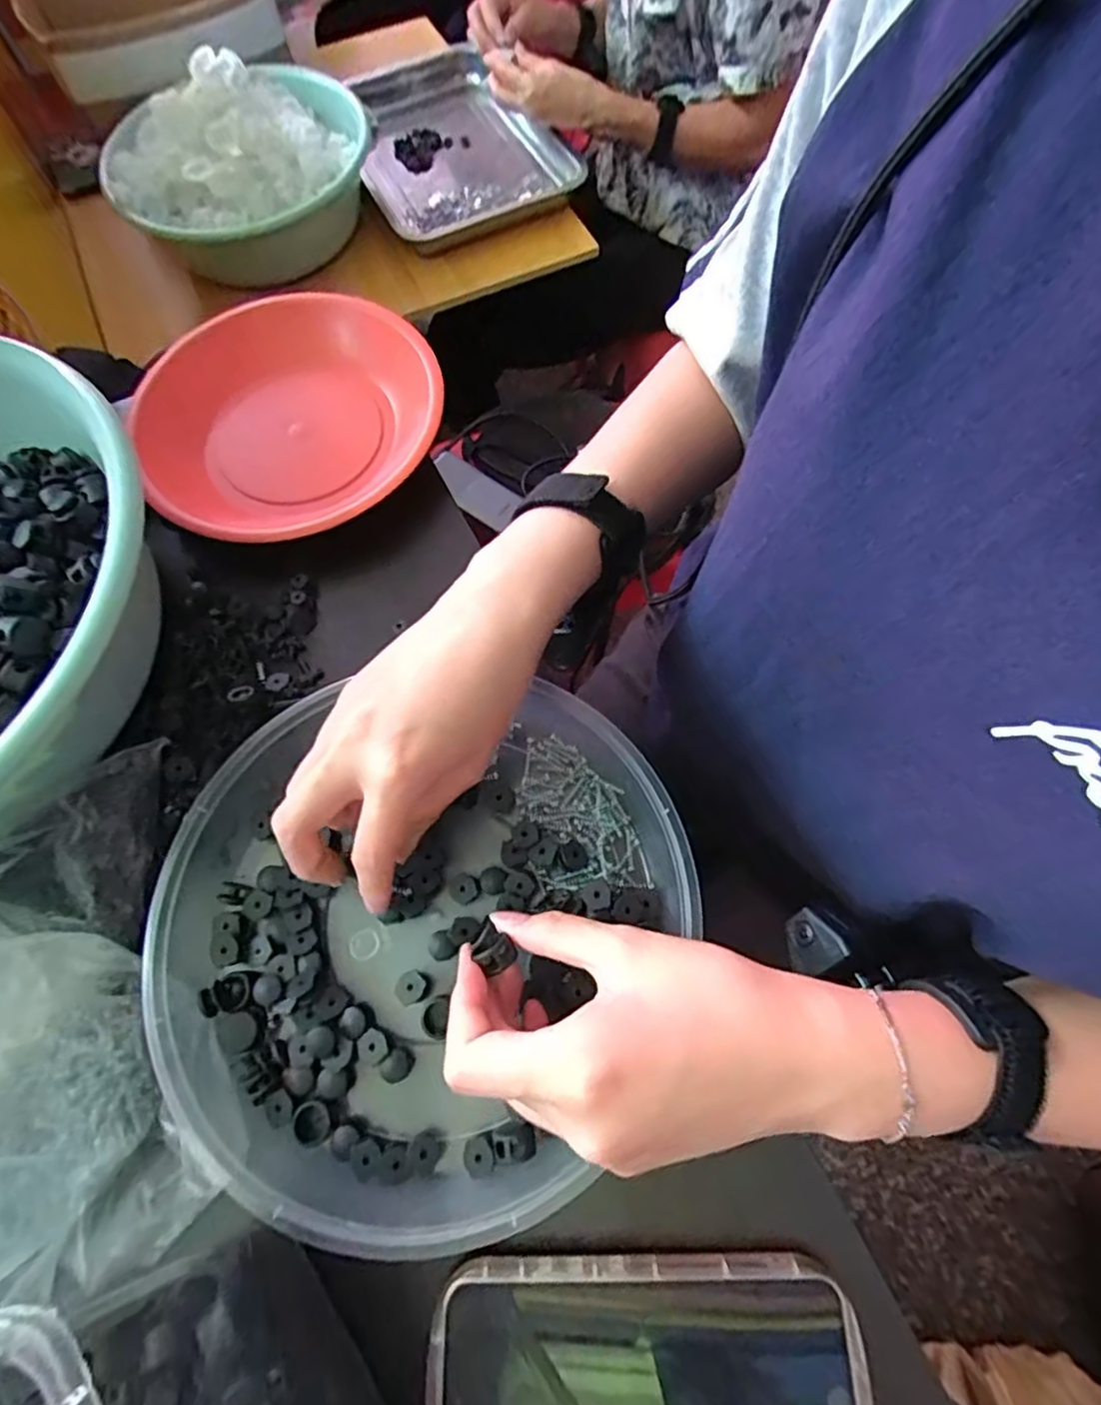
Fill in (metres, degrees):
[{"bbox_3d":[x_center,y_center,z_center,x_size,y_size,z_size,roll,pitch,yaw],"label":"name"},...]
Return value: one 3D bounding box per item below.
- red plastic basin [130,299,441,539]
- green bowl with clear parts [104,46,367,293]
[{"bbox_3d":[-0.163,-0.181,0.400,0.185,0.033,0.186,-29,71,-9],"label":"red plastic basin"},{"bbox_3d":[-0.362,-0.643,0.750,0.288,0.133,0.300,-1,69,1],"label":"green bowl with clear parts"}]

